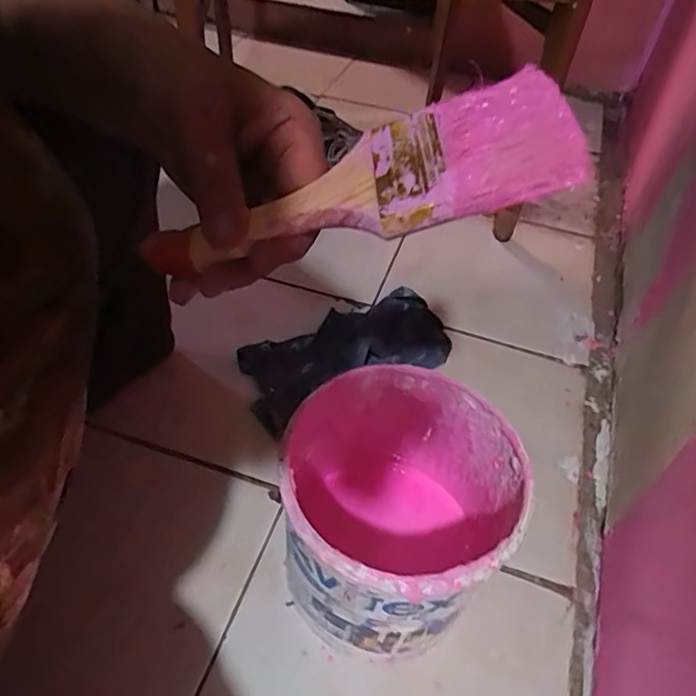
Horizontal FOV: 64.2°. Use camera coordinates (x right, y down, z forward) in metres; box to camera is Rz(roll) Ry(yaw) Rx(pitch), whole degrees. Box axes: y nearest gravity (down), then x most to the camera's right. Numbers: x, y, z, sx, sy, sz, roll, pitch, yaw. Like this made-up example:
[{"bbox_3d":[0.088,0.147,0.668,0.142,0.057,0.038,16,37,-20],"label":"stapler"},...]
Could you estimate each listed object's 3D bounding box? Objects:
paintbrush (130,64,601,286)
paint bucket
[{"bbox_3d":[-0.002,-0.059,0.217,0.171,0.010,0.057,-17,56,15],"label":"paintbrush"},{"bbox_3d":[0.036,0.145,0.465,0.175,0.190,0.171,1,49,-2],"label":"paint bucket"}]

